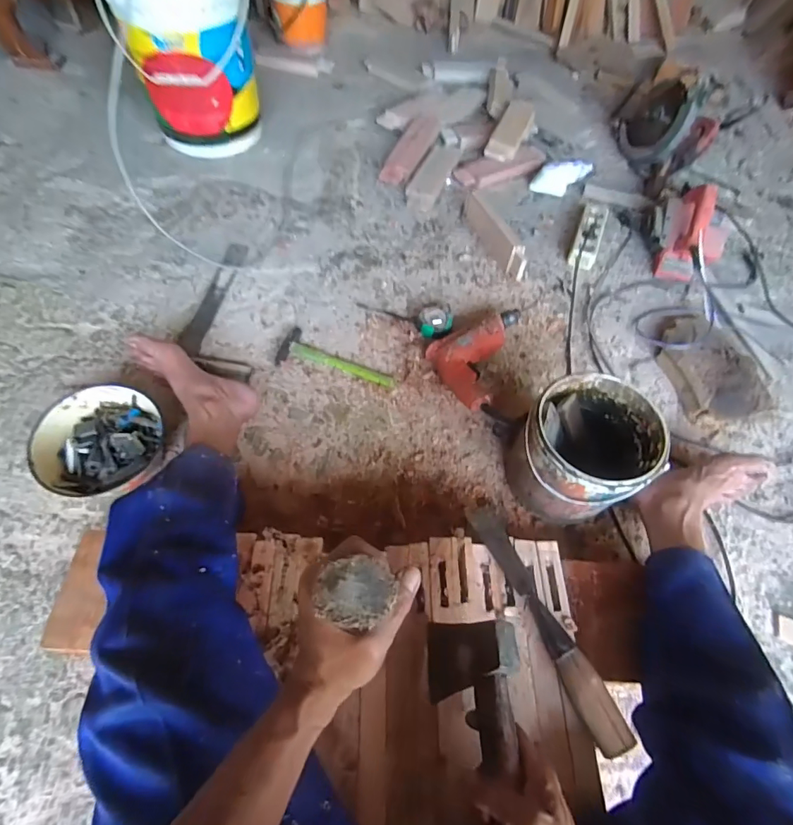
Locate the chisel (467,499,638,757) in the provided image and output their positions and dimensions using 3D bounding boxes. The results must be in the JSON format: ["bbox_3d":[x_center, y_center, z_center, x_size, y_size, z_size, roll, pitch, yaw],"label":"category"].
[{"bbox_3d":[0.171,0.234,0.530,0.037,0.047,0.283,-20,62,-15],"label":"chisel"}]

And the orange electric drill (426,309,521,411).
[{"bbox_3d":[0.136,-0.114,0.855,0.146,0.067,0.254,18,60,7],"label":"orange electric drill"}]

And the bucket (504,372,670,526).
[{"bbox_3d":[0.286,0.055,0.700,0.183,0.178,0.194,1,61,-3],"label":"bucket"}]

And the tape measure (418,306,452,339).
[{"bbox_3d":[0.080,-0.183,0.908,0.066,0.033,0.058,-12,63,-10],"label":"tape measure"}]

